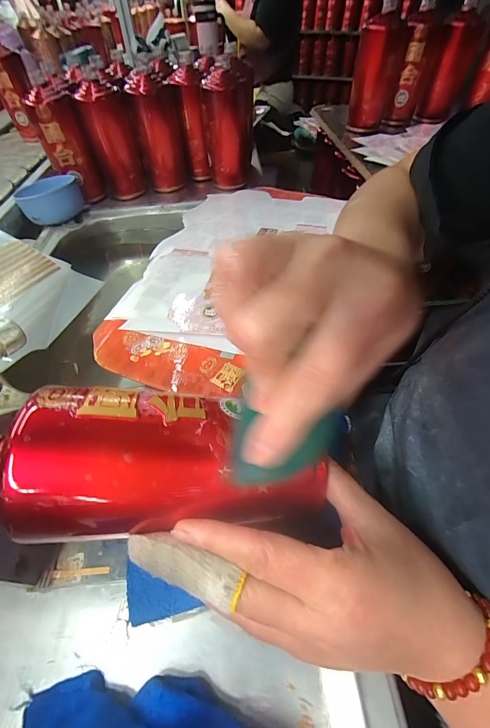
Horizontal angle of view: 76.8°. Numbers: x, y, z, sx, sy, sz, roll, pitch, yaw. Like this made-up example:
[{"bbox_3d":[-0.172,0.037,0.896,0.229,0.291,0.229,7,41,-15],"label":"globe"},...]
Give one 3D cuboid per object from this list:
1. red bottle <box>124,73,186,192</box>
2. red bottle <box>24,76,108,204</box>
[{"bbox_3d":[-0.166,-0.445,0.610,0.084,0.177,0.072,-8,50,-6],"label":"red bottle"},{"bbox_3d":[-0.325,-0.389,0.567,0.077,0.172,0.072,-24,54,-18],"label":"red bottle"}]

